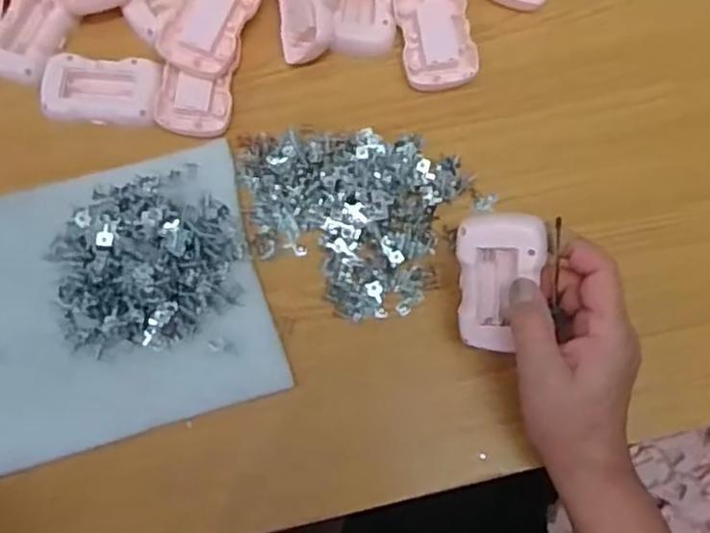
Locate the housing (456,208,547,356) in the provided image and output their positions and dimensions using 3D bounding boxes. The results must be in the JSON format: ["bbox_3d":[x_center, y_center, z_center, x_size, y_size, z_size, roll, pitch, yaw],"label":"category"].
[{"bbox_3d":[0.086,0.010,0.430,0.051,0.018,0.088,12,110,5],"label":"housing"}]

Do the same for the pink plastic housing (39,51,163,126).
[{"bbox_3d":[-0.190,-0.133,0.519,0.086,0.014,0.049,6,75,2],"label":"pink plastic housing"}]

